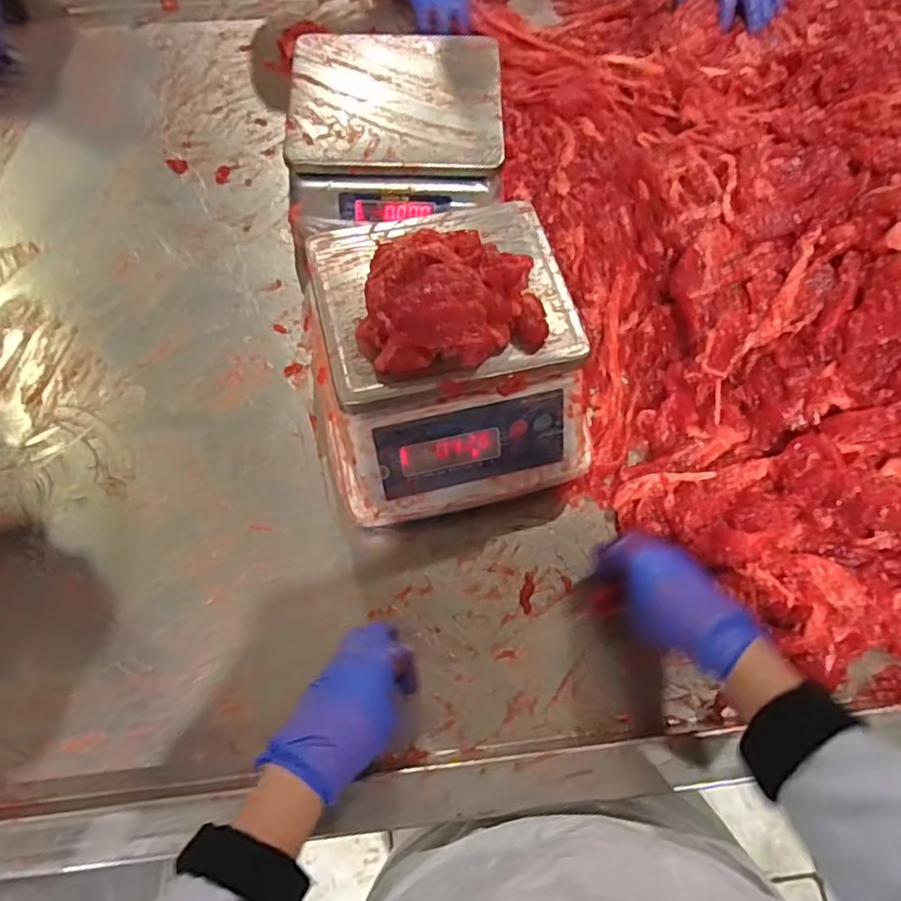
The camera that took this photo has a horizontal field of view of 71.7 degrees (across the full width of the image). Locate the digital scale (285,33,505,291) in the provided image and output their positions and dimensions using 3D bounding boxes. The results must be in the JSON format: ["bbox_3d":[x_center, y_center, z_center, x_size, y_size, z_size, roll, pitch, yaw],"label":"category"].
[{"bbox_3d":[-0.059,-0.344,0.693,0.227,0.091,0.224,0,69,-1],"label":"digital scale"}]

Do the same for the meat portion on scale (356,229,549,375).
[{"bbox_3d":[0.000,-0.120,0.489,0.144,0.046,0.099,-9,70,-4],"label":"meat portion on scale"}]

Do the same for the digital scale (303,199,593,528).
[{"bbox_3d":[-0.003,-0.078,0.566,0.233,0.138,0.243,-13,70,-6],"label":"digital scale"}]

